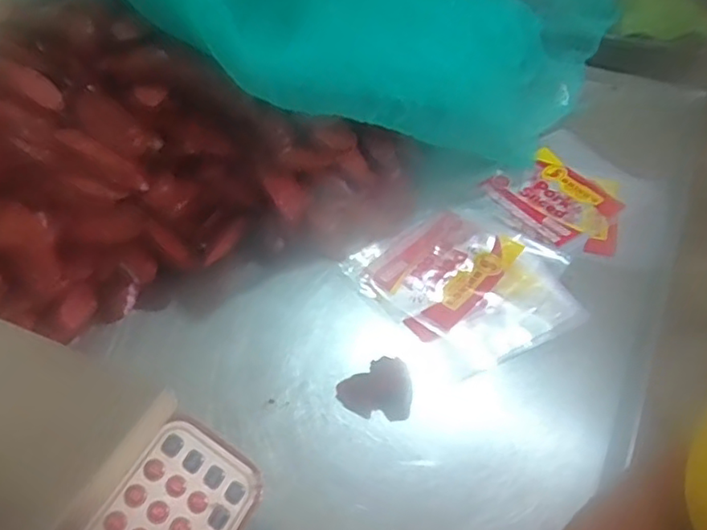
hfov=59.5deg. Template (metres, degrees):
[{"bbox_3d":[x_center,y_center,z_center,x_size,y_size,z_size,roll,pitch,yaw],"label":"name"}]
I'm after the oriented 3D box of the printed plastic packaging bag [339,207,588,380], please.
[{"bbox_3d":[0.114,0.013,0.626,0.183,0.014,0.199,-28,52,-23],"label":"printed plastic packaging bag"}]

